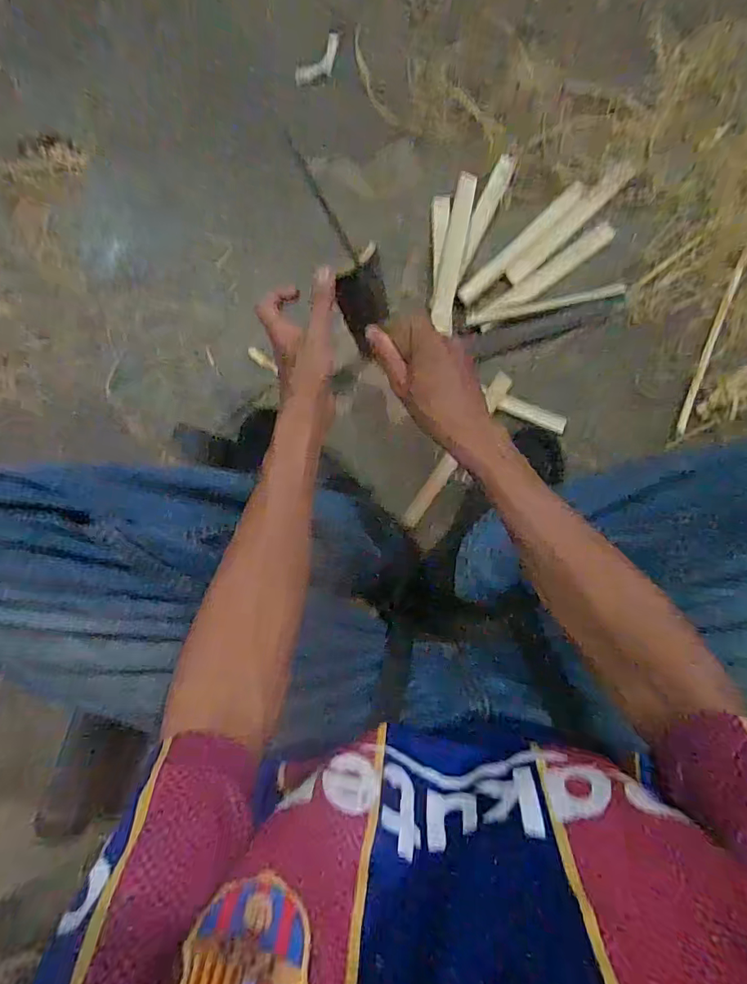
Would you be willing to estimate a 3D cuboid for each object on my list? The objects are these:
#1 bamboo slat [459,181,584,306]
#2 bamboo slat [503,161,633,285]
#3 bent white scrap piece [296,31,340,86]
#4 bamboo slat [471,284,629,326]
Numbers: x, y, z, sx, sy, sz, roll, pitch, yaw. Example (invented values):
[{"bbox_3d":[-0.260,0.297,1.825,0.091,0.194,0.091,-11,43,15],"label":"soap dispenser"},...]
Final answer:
[{"bbox_3d":[0.199,-0.337,0.656,0.220,0.008,0.023,-44,93,3],"label":"bamboo slat"},{"bbox_3d":[0.265,-0.364,0.654,0.215,0.004,0.029,-43,93,3],"label":"bamboo slat"},{"bbox_3d":[-0.068,-0.566,0.641,0.033,0.005,0.081,44,93,-3],"label":"bent white scrap piece"},{"bbox_3d":[0.232,-0.253,0.655,0.212,0.007,0.015,-12,94,1],"label":"bamboo slat"}]

